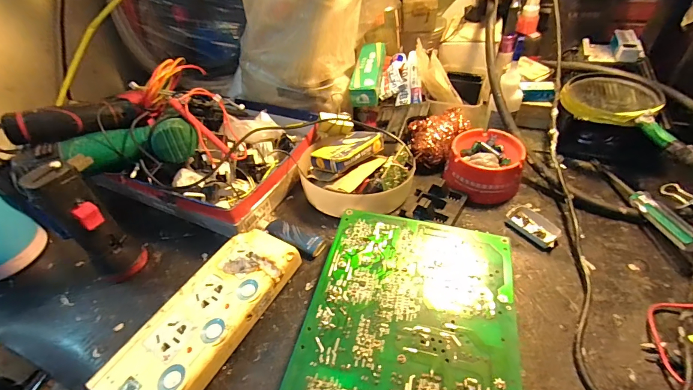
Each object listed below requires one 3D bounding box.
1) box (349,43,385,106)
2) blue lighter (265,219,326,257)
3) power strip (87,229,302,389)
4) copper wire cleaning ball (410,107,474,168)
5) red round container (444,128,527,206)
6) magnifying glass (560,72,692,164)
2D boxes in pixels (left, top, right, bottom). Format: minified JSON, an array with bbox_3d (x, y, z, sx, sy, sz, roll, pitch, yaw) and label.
[{"bbox_3d":[0.032,-0.174,0.477,0.036,0.026,0.138,4,46,9],"label":"box"},{"bbox_3d":[-0.056,0.047,0.361,0.071,0.013,0.023,22,52,25],"label":"blue lighter"},{"bbox_3d":[-0.119,0.106,0.293,0.073,0.036,0.169,22,51,24],"label":"power strip"},{"bbox_3d":[0.117,-0.073,0.424,0.066,0.051,0.054,-20,47,-14],"label":"copper wire cleaning ball"},{"bbox_3d":[0.162,-0.036,0.395,0.079,0.044,0.085,15,49,19],"label":"red round container"},{"bbox_3d":[0.322,-0.086,0.360,0.089,0.022,0.177,-18,47,-12],"label":"magnifying glass"}]

